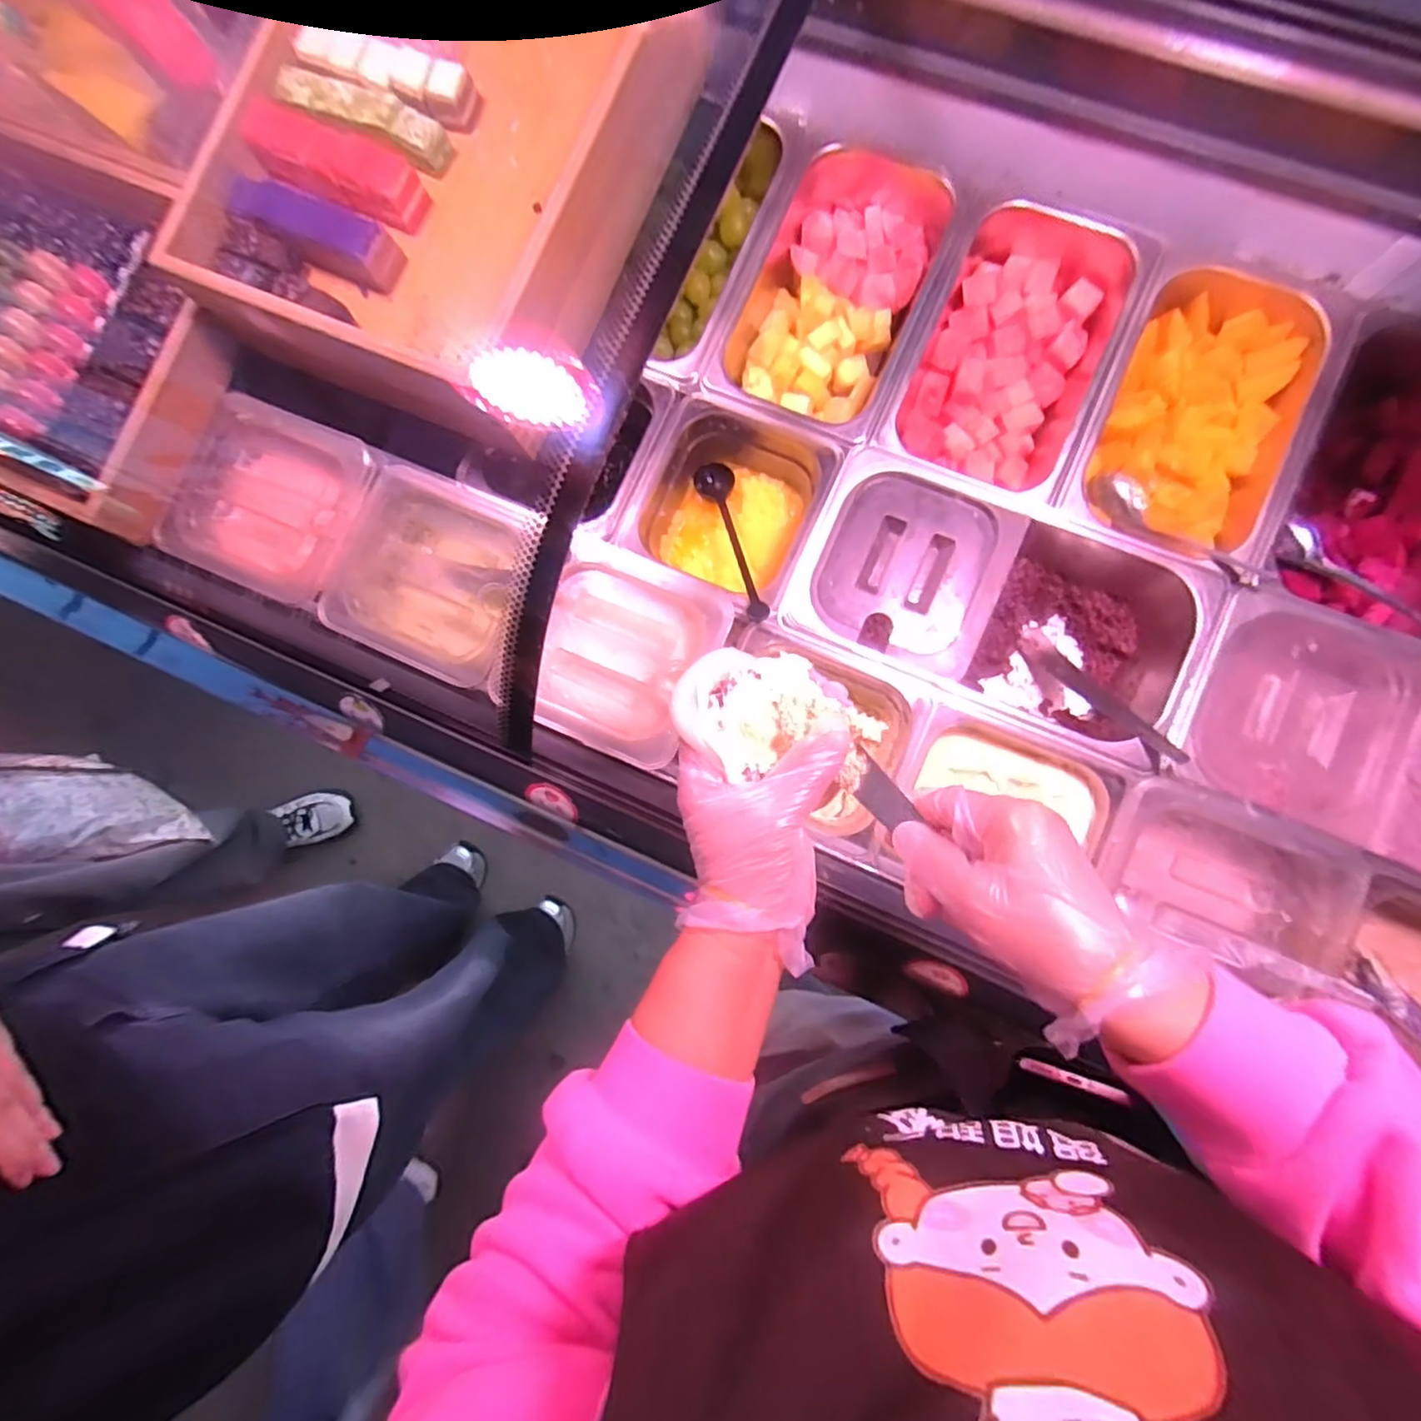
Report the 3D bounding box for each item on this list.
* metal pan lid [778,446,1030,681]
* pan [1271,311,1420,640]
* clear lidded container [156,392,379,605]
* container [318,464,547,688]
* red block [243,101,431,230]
[{"bbox_3d":[0.164,-0.123,0.559,0.160,0.021,0.161,25,85,6],"label":"metal pan lid"},{"bbox_3d":[0.566,-0.188,0.552,0.165,0.093,0.247,19,85,5],"label":"pan"},{"bbox_3d":[-0.411,-0.196,0.626,0.166,0.054,0.159,23,85,5],"label":"clear lidded container"},{"bbox_3d":[-0.254,-0.121,0.622,0.170,0.061,0.166,21,85,5],"label":"container"},{"bbox_3d":[-0.310,-0.441,0.536,0.153,0.033,0.048,23,85,5],"label":"red block"}]

